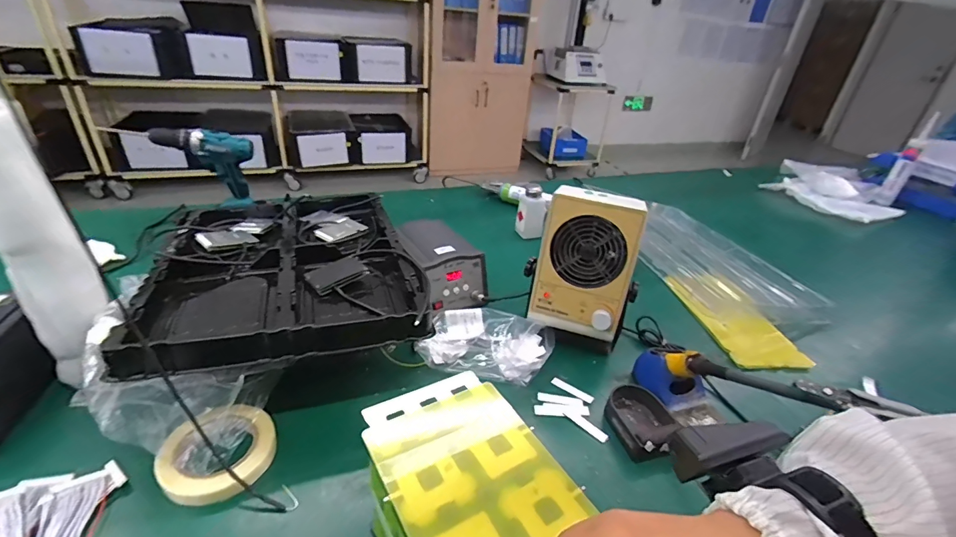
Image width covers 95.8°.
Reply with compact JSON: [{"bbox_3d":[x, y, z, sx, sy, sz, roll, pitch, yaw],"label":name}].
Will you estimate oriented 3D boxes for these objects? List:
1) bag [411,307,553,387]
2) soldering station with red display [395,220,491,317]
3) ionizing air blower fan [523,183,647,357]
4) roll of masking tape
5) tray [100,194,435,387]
[{"bbox_3d":[0.014,0.118,0.695,0.213,0.044,0.118,8,31,4],"label":"bag"},{"bbox_3d":[-0.078,-0.012,0.836,0.134,0.087,0.203,-11,35,-26],"label":"soldering station with red display"},{"bbox_3d":[0.173,0.006,0.709,0.162,0.250,0.122,14,32,14],"label":"ionizing air blower fan"},{"bbox_3d":[-0.297,0.207,0.500,0.111,0.030,0.115,4,31,-2],"label":"roll of masking tape"},{"bbox_3d":[-0.306,-0.023,0.693,0.354,0.059,0.478,-8,34,-21],"label":"tray"}]

